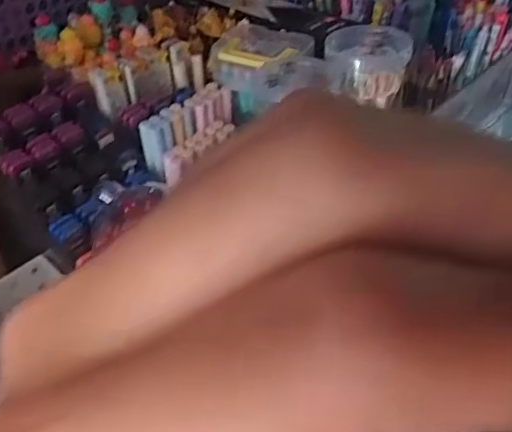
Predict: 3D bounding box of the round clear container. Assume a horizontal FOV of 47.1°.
[{"bbox_3d":[0.089,-0.118,0.467,0.063,0.046,0.060,-2,42,1],"label":"round clear container"}]

